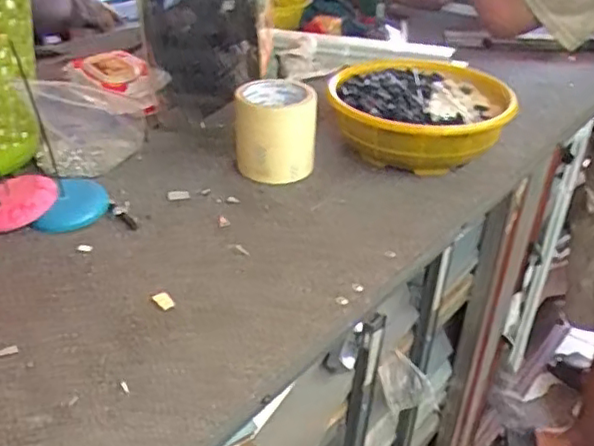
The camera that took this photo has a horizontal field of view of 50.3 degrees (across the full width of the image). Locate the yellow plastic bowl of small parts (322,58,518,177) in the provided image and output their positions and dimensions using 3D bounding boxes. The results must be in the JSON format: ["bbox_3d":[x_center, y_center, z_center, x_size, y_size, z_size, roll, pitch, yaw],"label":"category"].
[{"bbox_3d":[0.152,-0.134,0.800,0.212,0.081,0.226,1,32,-1],"label":"yellow plastic bowl of small parts"}]

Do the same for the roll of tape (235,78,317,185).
[{"bbox_3d":[-0.024,-0.110,0.745,0.094,0.095,0.081,0,34,-3],"label":"roll of tape"}]

